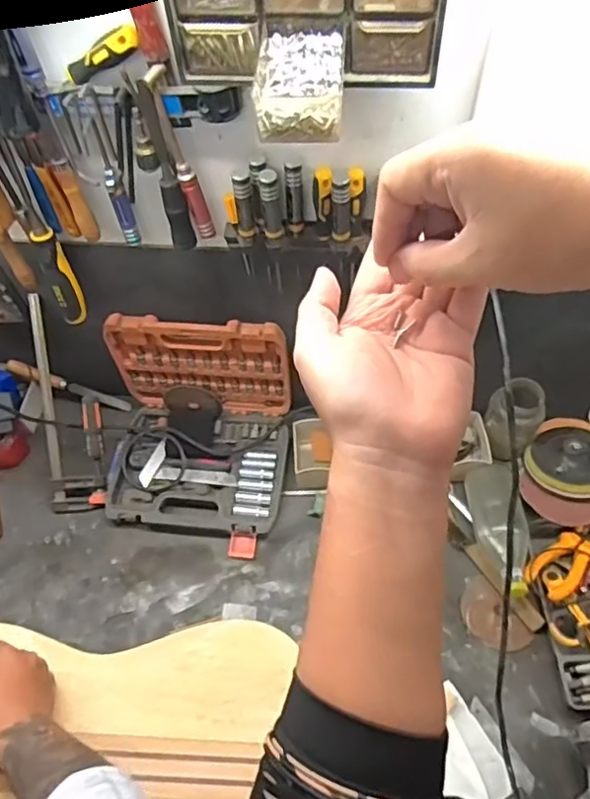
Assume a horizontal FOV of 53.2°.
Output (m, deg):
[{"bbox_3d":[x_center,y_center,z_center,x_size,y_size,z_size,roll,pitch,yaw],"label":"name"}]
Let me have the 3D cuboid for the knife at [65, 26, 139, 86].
[{"bbox_3d":[-0.164,-0.288,0.496,0.081,0.020,0.011,-12,50,32],"label":"knife"}]

